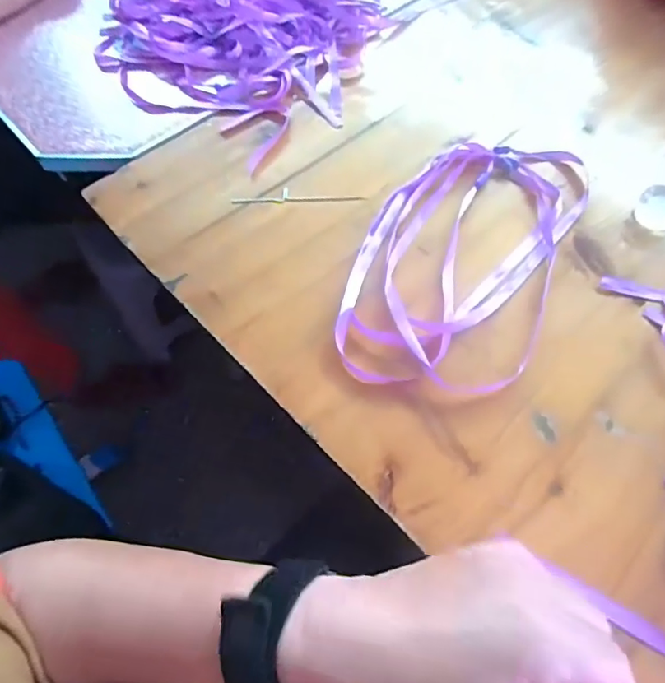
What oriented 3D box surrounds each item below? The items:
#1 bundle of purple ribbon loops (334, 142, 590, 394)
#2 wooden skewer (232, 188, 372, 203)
[{"bbox_3d":[0.110,-0.080,0.418,0.155,0.018,0.287,23,61,15],"label":"bundle of purple ribbon loops"},{"bbox_3d":[-0.031,-0.134,0.467,0.121,0.006,0.015,0,58,1],"label":"wooden skewer"}]

